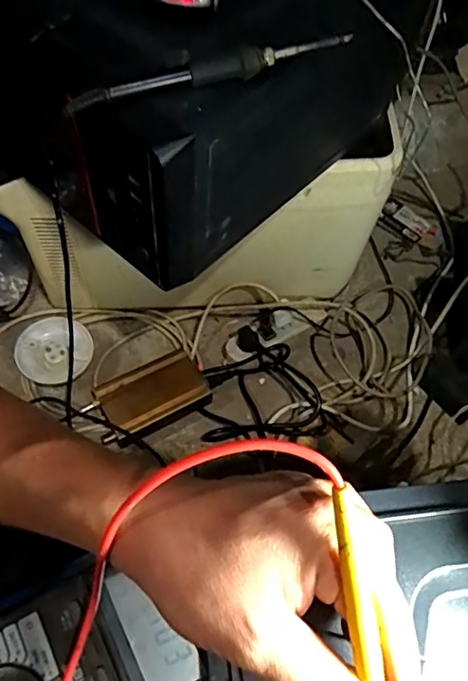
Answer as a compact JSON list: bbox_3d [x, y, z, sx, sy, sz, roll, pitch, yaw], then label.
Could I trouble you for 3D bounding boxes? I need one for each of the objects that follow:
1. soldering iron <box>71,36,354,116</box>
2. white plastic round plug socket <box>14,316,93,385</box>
[{"bbox_3d":[-0.016,-0.200,0.395,0.212,0.021,0.018,-16,62,-13],"label":"soldering iron"},{"bbox_3d":[-0.272,0.015,0.814,0.110,0.034,0.105,0,73,0],"label":"white plastic round plug socket"}]

